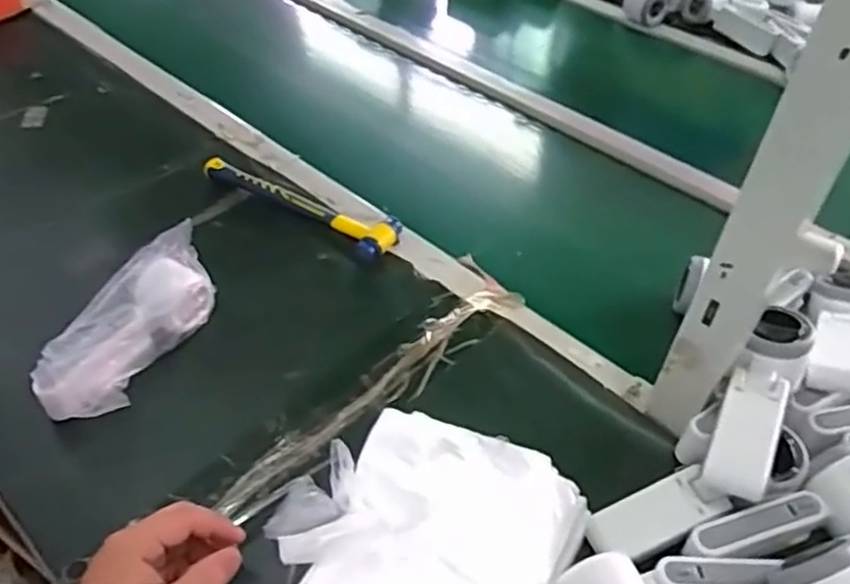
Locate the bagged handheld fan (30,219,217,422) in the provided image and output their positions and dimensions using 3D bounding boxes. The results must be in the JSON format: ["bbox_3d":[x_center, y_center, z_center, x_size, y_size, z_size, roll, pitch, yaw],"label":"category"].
[{"bbox_3d":[-0.252,0.031,0.612,0.059,0.077,0.184,21,48,17],"label":"bagged handheld fan"}]

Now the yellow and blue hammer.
[{"bbox_3d":[-0.131,-0.099,0.768,0.232,0.025,0.062,27,50,22],"label":"yellow and blue hammer"}]

